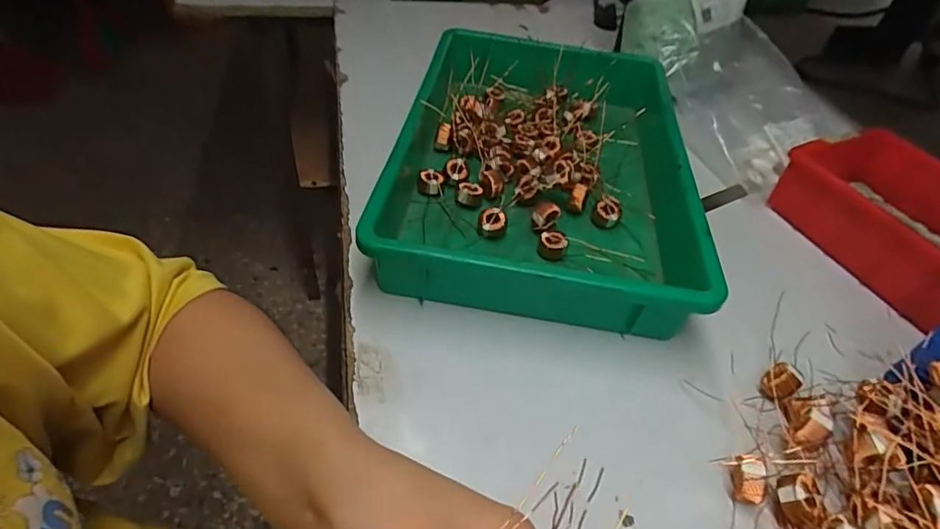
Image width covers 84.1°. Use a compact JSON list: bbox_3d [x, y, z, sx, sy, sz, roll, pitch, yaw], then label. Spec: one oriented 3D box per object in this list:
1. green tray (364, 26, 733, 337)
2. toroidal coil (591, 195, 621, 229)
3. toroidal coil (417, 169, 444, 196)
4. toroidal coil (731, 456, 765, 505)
[{"bbox_3d":[0.065,-0.101,0.480,0.249,0.065,0.356,9,46,3],"label":"green tray"},{"bbox_3d":[0.122,-0.048,0.463,0.024,0.019,0.019,19,47,13],"label":"toroidal coil"},{"bbox_3d":[-0.036,-0.074,0.468,0.023,0.017,0.017,1,46,-4],"label":"toroidal coil"},{"bbox_3d":[0.158,0.123,0.297,0.014,0.021,0.023,1,46,-5],"label":"toroidal coil"}]

